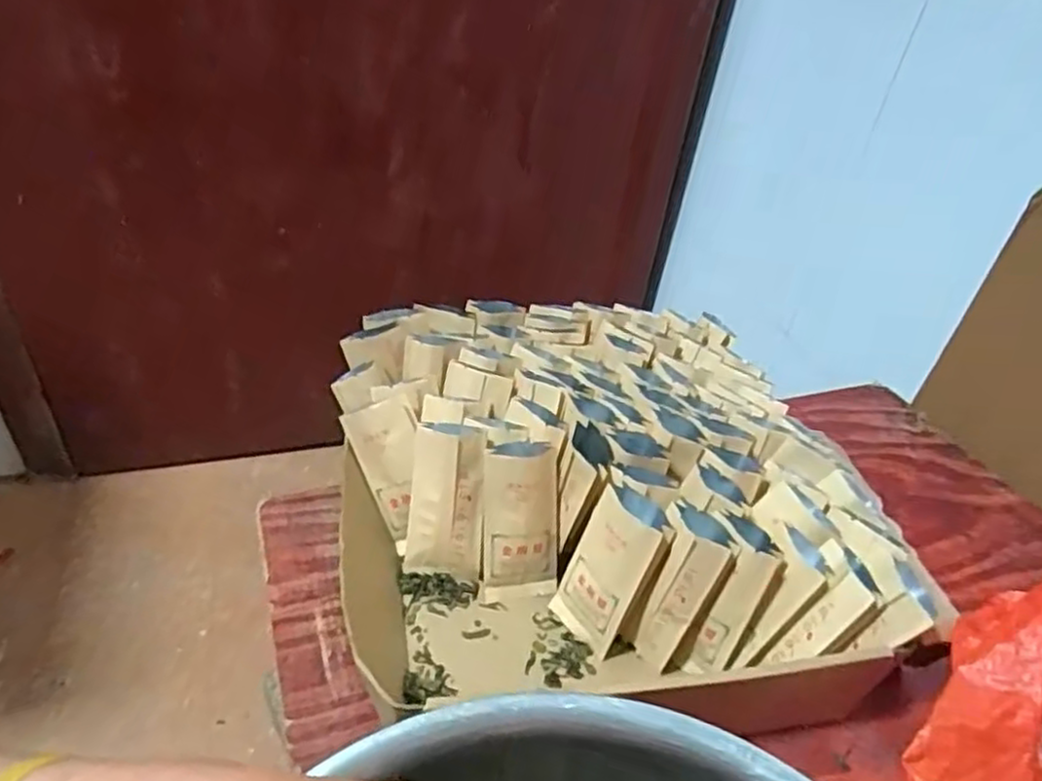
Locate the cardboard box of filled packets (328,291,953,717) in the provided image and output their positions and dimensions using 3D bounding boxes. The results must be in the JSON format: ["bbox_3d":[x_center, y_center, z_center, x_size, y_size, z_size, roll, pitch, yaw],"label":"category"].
[{"bbox_3d":[0.050,0.067,0.531,0.342,0.111,0.293,0,40,-9],"label":"cardboard box of filled packets"}]

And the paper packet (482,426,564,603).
[{"bbox_3d":[0.000,0.089,0.498,0.053,0.117,0.030,0,17,-9],"label":"paper packet"}]

